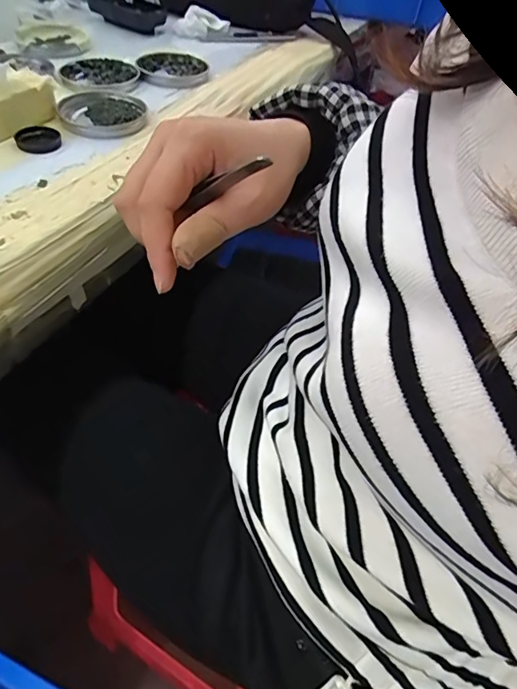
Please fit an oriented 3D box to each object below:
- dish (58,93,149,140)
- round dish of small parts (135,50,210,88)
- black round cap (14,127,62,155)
[{"bbox_3d":[-0.144,-0.215,0.455,0.076,0.008,0.081,-8,49,-14],"label":"dish"},{"bbox_3d":[-0.093,-0.311,0.547,0.076,0.012,0.076,3,47,-4],"label":"round dish of small parts"},{"bbox_3d":[-0.186,-0.173,0.413,0.035,0.007,0.036,3,47,-4],"label":"black round cap"}]

